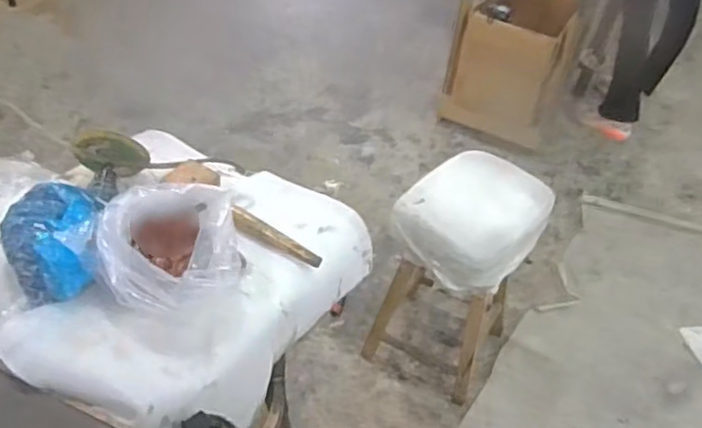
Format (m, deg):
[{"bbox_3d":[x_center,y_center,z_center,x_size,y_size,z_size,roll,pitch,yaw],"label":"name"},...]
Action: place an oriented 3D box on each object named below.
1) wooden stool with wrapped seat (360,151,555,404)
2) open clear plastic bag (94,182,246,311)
[{"bbox_3d":[0.240,0.162,1.582,0.279,0.551,0.325,27,45,21],"label":"wooden stool with wrapped seat"},{"bbox_3d":[-0.253,0.047,0.933,0.193,0.130,0.197,16,42,9],"label":"open clear plastic bag"}]

